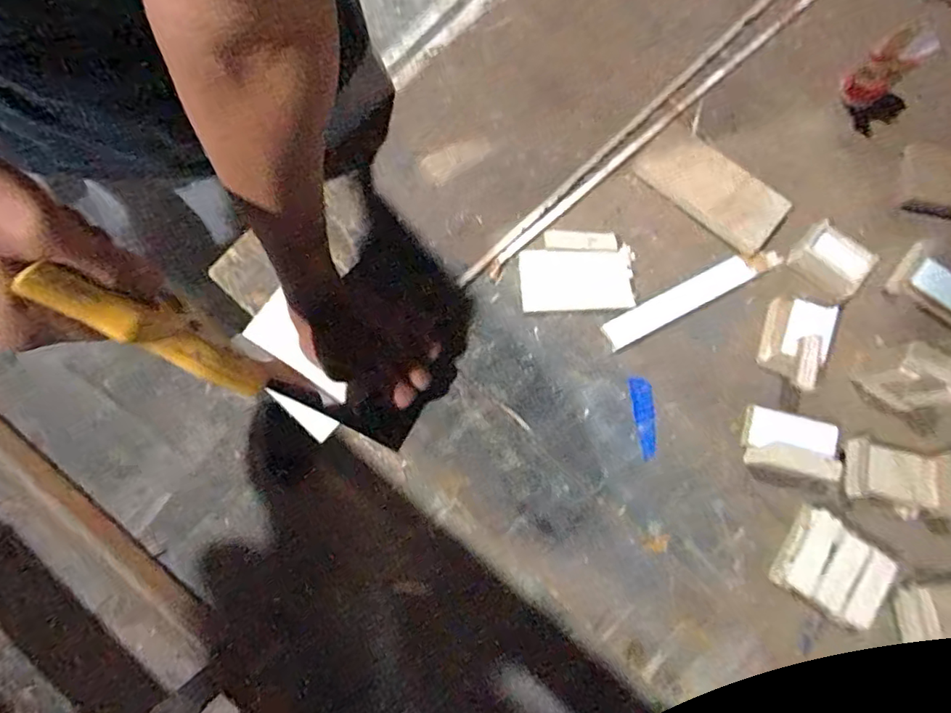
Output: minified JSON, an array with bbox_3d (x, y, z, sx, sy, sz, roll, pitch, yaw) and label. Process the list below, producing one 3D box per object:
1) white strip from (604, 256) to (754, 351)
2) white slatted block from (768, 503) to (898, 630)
[{"bbox_3d":[0.205,-0.056,0.550,0.166,0.005,0.028,-28,79,-7],"label":"white strip"},{"bbox_3d":[0.319,0.188,0.490,0.080,0.034,0.074,34,79,7],"label":"white slatted block"}]

